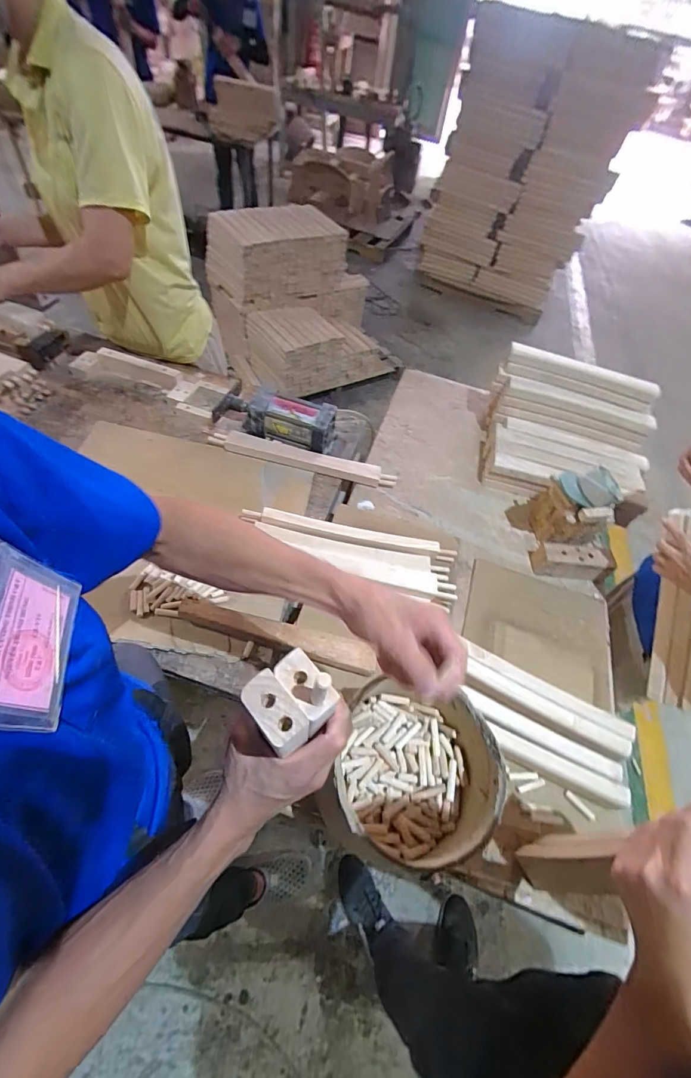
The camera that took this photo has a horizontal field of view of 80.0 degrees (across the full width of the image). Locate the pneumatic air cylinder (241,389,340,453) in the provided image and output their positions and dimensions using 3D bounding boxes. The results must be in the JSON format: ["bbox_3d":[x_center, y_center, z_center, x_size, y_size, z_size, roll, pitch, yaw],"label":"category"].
[{"bbox_3d":[-0.133,-0.287,1.003,0.211,0.095,0.095,15,55,2],"label":"pneumatic air cylinder"}]

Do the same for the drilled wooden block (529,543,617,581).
[{"bbox_3d":[0.492,0.047,0.896,0.158,0.060,0.058,9,55,-2],"label":"drilled wooden block"}]

